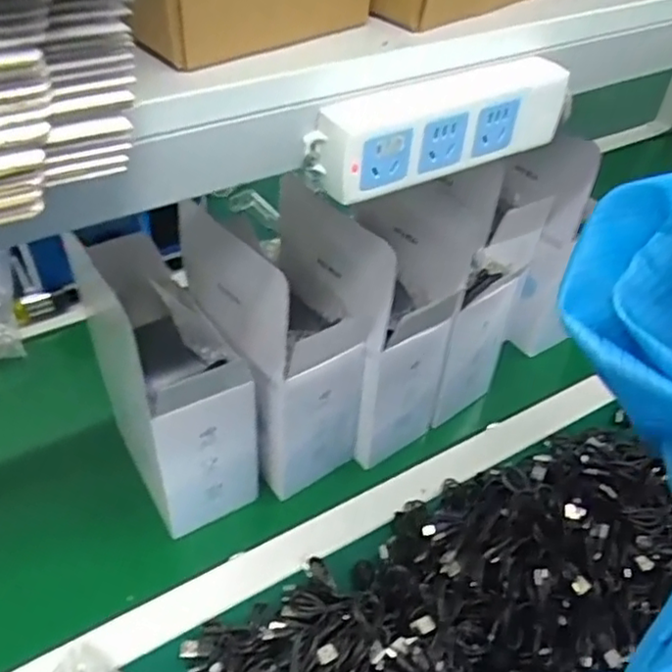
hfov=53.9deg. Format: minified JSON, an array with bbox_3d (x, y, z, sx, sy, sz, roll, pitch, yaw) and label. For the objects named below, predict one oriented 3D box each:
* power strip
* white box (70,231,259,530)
[{"bbox_3d":[0.073,-0.140,0.426,0.197,0.051,0.047,-24,50,-27],"label":"power strip"},{"bbox_3d":[-0.156,0.051,0.639,0.094,0.230,0.160,-23,50,-27],"label":"white box"}]

